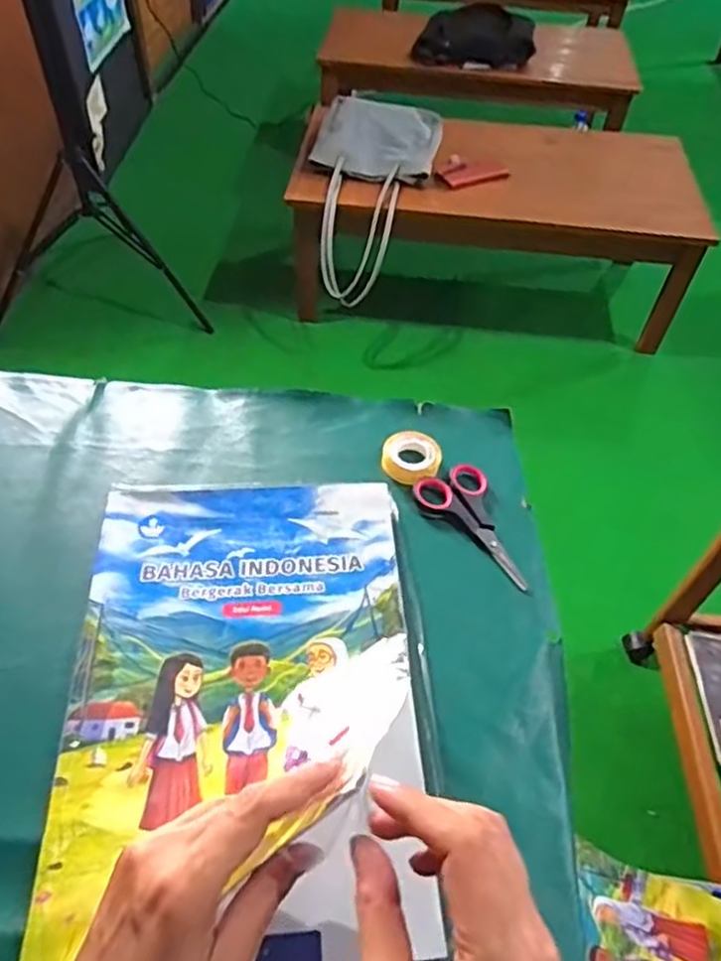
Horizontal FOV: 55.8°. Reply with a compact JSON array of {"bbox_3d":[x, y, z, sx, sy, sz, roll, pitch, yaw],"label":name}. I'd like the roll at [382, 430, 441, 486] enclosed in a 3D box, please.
[{"bbox_3d":[0.041,-0.017,0.548,0.045,0.016,0.046,1,51,-2],"label":"roll"}]

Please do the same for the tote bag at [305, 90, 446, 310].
[{"bbox_3d":[0.027,-0.665,1.590,0.279,0.270,0.441,6,51,2],"label":"tote bag"}]

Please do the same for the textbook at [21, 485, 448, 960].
[{"bbox_3d":[-0.067,0.128,0.417,0.210,0.015,0.304,-2,51,-5],"label":"textbook"}]

